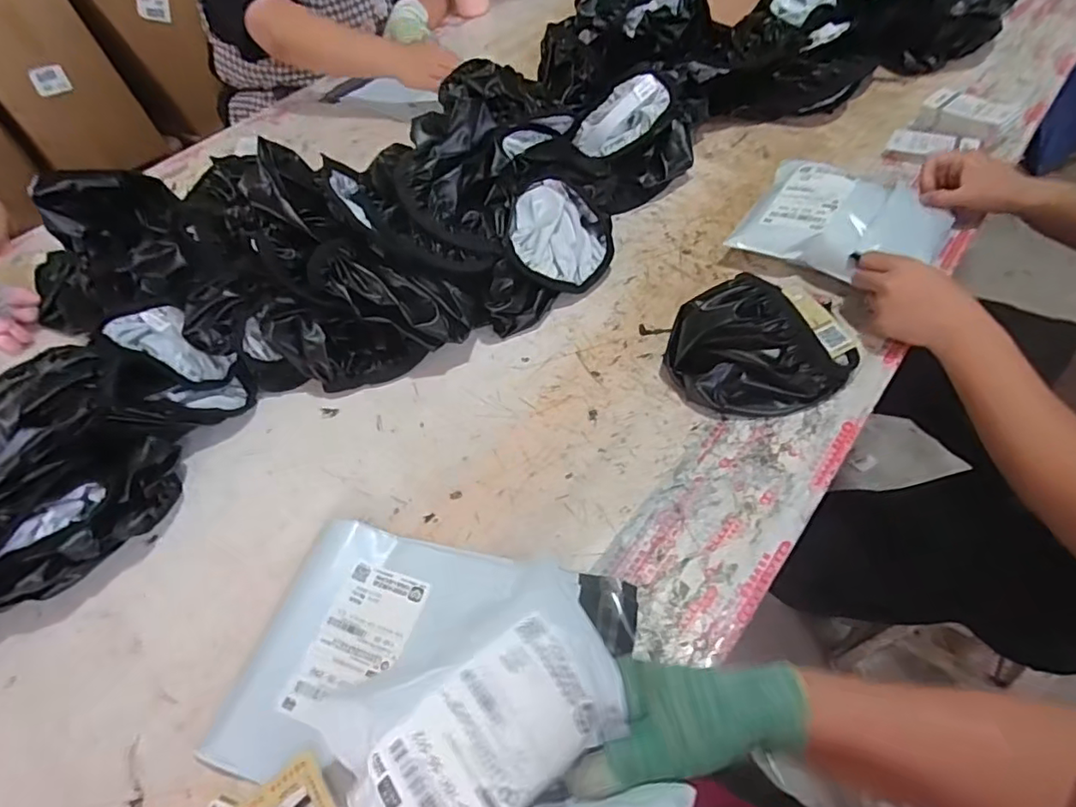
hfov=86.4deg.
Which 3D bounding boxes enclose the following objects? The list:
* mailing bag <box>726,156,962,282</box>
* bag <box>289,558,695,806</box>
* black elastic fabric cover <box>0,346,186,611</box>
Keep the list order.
[{"bbox_3d":[0.392,-0.232,0.736,0.228,0.056,0.189,27,61,26],"label":"mailing bag"},{"bbox_3d":[-0.014,0.207,0.314,0.169,0.034,0.185,-27,56,-15],"label":"bag"},{"bbox_3d":[-0.503,0.077,0.547,0.281,0.119,0.224,-38,56,-20],"label":"black elastic fabric cover"}]

